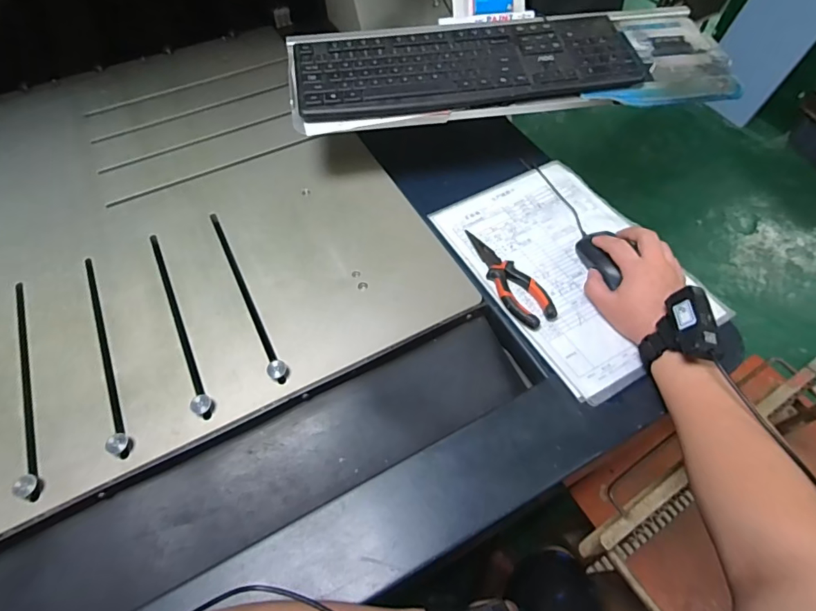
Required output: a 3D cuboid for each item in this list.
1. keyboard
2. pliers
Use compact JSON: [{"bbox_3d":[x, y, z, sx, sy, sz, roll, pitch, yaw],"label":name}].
[{"bbox_3d":[0.086,-0.320,0.589,0.453,0.033,0.138,-9,58,-6],"label":"keyboard"},{"bbox_3d":[0.121,-0.038,0.537,0.049,0.013,0.149,-19,59,-11],"label":"pliers"}]

